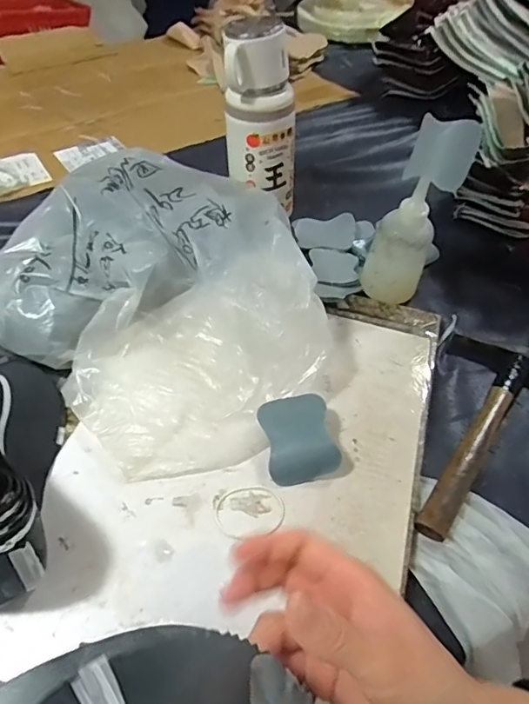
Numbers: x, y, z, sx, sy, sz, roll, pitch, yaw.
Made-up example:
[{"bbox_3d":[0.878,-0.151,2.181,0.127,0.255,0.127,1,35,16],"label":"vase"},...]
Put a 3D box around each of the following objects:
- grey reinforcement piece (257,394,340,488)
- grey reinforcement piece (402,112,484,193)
[{"bbox_3d":[0.029,0.073,0.438,0.055,0.024,0.071,-10,50,-11],"label":"grey reinforcement piece"},{"bbox_3d":[0.163,-0.185,0.477,0.011,0.060,0.068,-14,36,-34],"label":"grey reinforcement piece"}]

